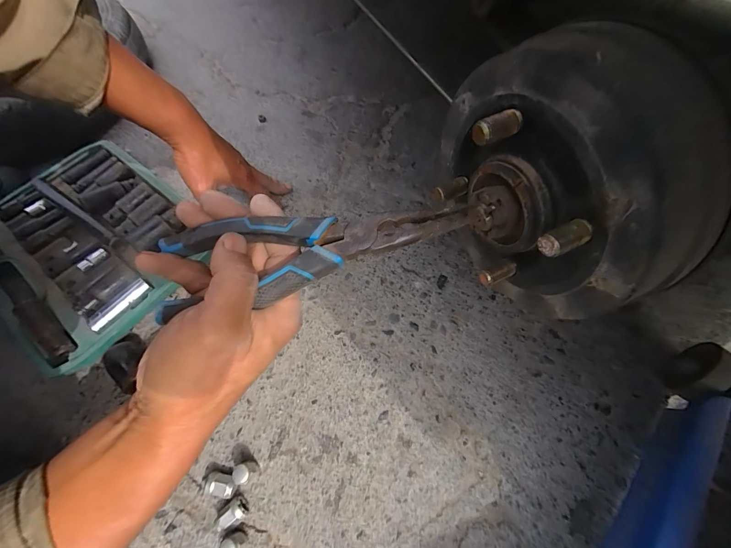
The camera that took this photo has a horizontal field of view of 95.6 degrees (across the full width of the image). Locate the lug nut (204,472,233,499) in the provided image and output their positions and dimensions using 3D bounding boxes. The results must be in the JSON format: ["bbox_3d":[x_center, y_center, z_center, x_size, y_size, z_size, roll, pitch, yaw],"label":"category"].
[{"bbox_3d":[-0.152,0.222,0.347,0.028,0.020,0.024,2,62,4],"label":"lug nut"}]

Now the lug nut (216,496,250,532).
[{"bbox_3d":[-0.134,0.244,0.337,0.030,0.022,0.021,-41,68,-17],"label":"lug nut"}]

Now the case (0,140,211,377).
[{"bbox_3d":[-0.400,-0.047,0.474,0.323,0.046,0.259,34,69,18],"label":"case"}]

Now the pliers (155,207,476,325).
[{"bbox_3d":[-0.031,-0.013,0.198,0.186,0.013,0.053,-7,62,3],"label":"pliers"}]

